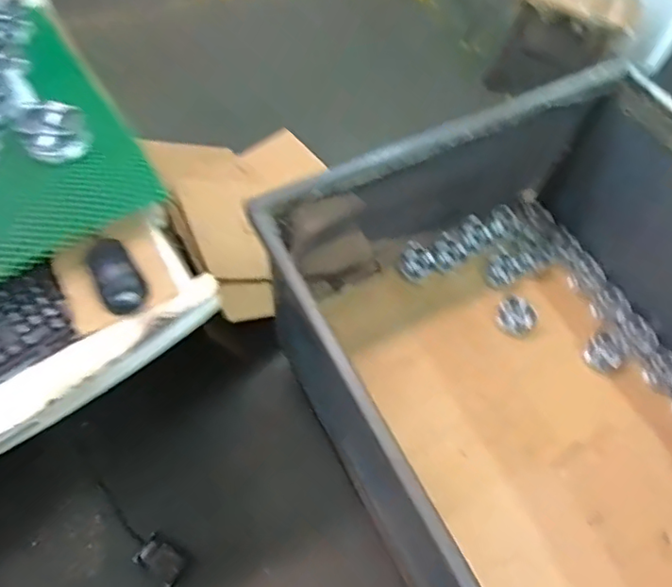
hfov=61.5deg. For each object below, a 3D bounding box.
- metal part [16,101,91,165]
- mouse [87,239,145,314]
[{"bbox_3d":[-0.393,-0.226,0.796,0.089,0.045,0.094,1,61,-2],"label":"metal part"},{"bbox_3d":[-0.292,-0.022,0.753,0.057,0.036,0.101,-23,65,-15],"label":"mouse"}]

